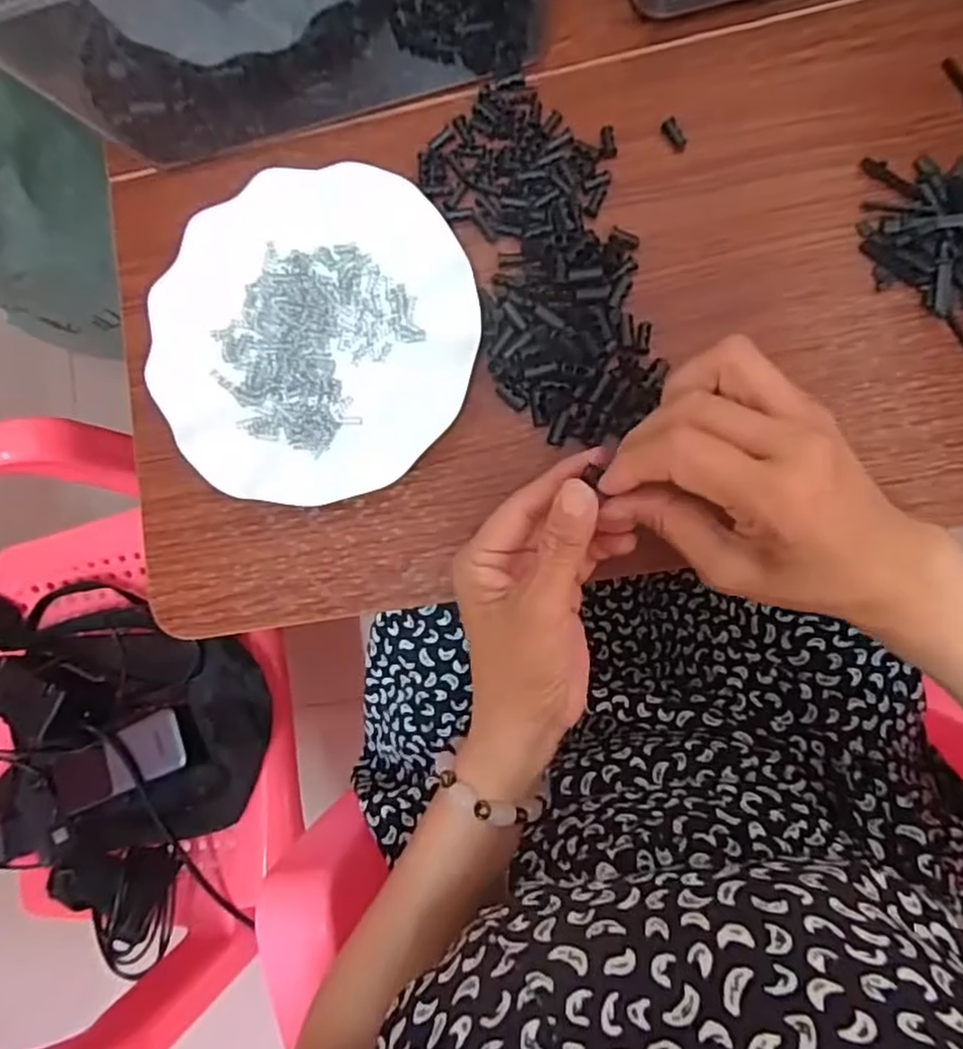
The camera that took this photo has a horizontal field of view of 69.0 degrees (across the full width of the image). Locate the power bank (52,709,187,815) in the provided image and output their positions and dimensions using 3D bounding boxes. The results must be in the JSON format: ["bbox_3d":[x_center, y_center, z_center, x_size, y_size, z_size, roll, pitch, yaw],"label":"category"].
[{"bbox_3d":[-0.316,0.208,0.614,0.138,0.022,0.050,-26,83,19],"label":"power bank"}]

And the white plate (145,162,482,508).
[{"bbox_3d":[-0.093,-0.105,0.394,0.180,0.027,0.178,-1,86,8],"label":"white plate"}]

